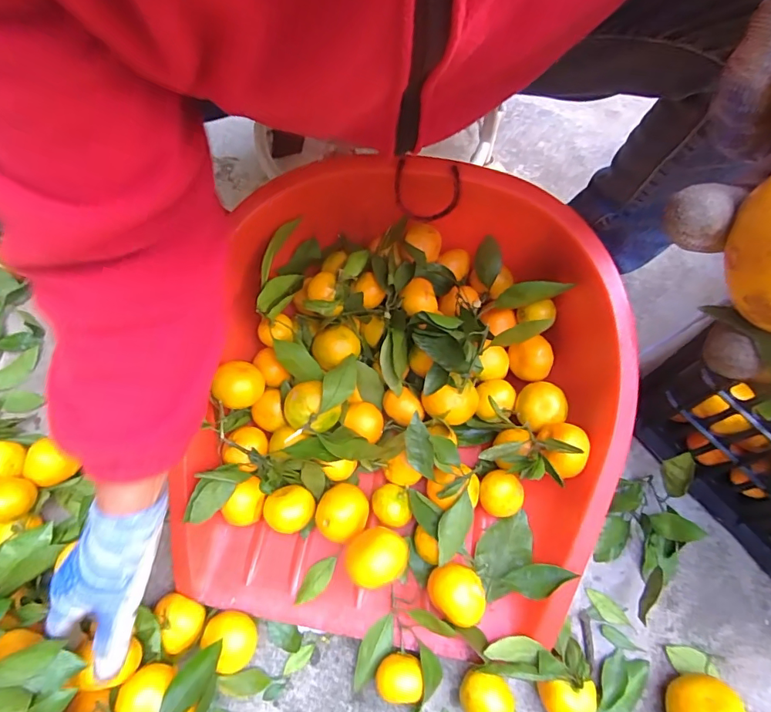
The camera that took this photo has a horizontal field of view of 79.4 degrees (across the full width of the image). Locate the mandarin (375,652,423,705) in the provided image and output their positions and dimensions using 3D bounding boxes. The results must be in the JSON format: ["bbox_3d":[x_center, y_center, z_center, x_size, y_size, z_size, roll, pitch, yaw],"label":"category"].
[{"bbox_3d":[0.012,0.311,0.451,0.046,0.039,0.043,3,67,1],"label":"mandarin"}]

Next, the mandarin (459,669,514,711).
[{"bbox_3d":[0.096,0.324,0.441,0.046,0.041,0.045,0,67,0],"label":"mandarin"}]

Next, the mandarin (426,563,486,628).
[{"bbox_3d":[0.073,0.235,0.465,0.061,0.044,0.051,39,72,15],"label":"mandarin"}]

